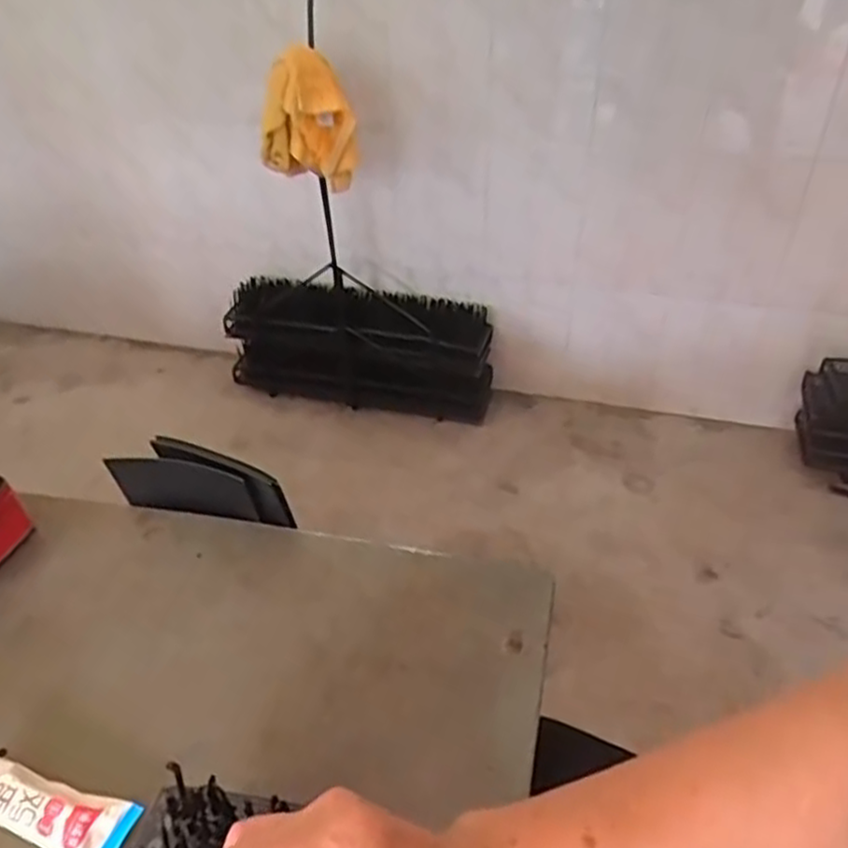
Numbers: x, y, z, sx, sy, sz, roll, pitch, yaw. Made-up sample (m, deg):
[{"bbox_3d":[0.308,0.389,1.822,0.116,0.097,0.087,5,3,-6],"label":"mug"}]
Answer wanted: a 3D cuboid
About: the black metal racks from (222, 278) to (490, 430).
[{"bbox_3d":[-0.147,-0.187,1.694,0.598,0.281,0.164,9,39,13],"label":"black metal racks"}]

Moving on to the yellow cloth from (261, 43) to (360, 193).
[{"bbox_3d":[-0.194,-0.495,1.208,0.155,0.213,0.076,0,38,1],"label":"yellow cloth"}]

